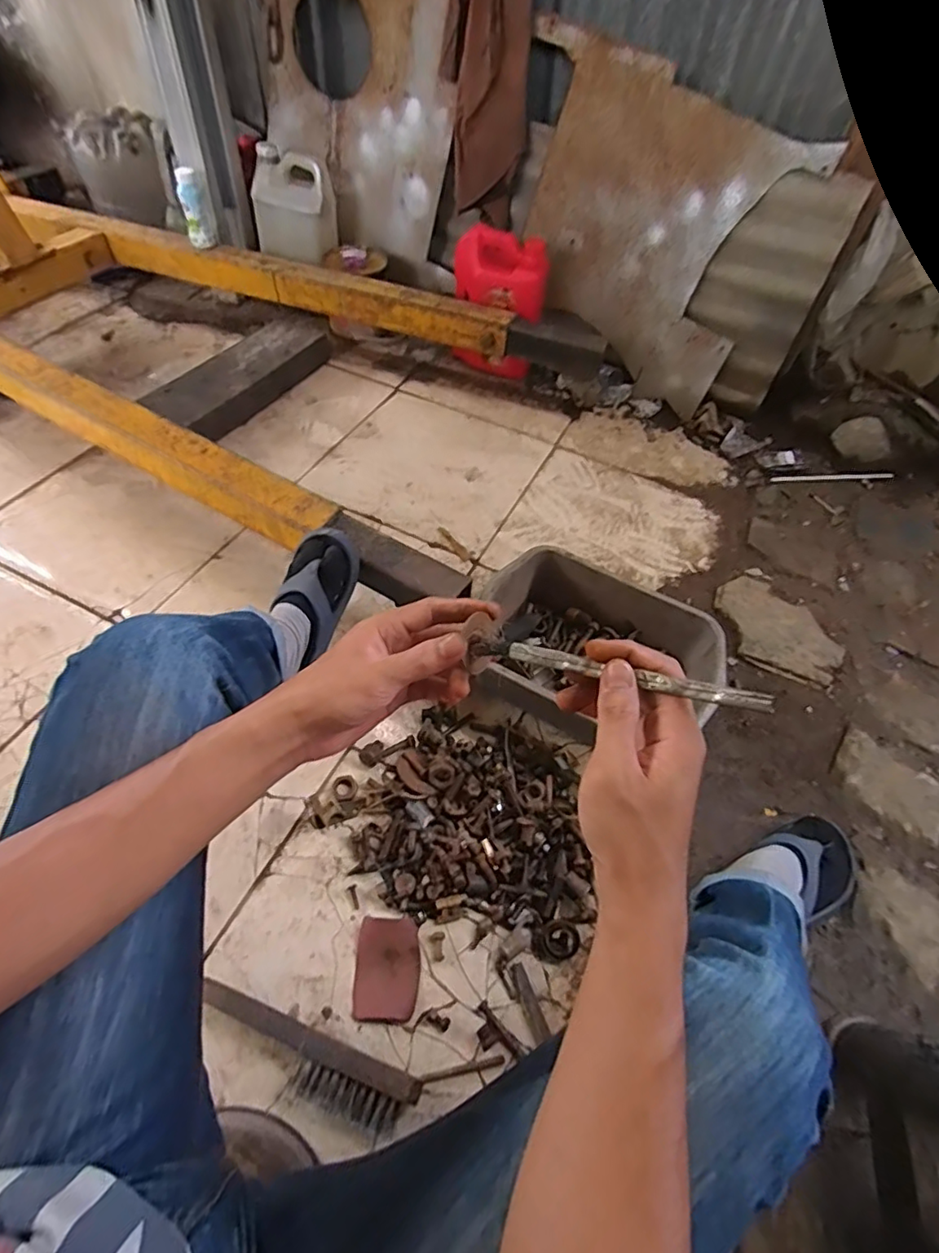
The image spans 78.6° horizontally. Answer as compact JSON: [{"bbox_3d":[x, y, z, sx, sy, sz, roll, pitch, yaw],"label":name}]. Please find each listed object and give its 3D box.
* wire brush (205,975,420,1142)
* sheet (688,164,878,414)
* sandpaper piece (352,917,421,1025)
[{"bbox_3d":[-0.172,0.443,0.593,0.243,0.037,0.051,20,55,9],"label":"wire brush"},{"bbox_3d":[0.588,-0.679,1.192,0.222,0.422,0.038,28,50,17],"label":"sheet"},{"bbox_3d":[-0.093,0.389,0.655,0.070,0.004,0.101,4,53,-2],"label":"sandpaper piece"}]

